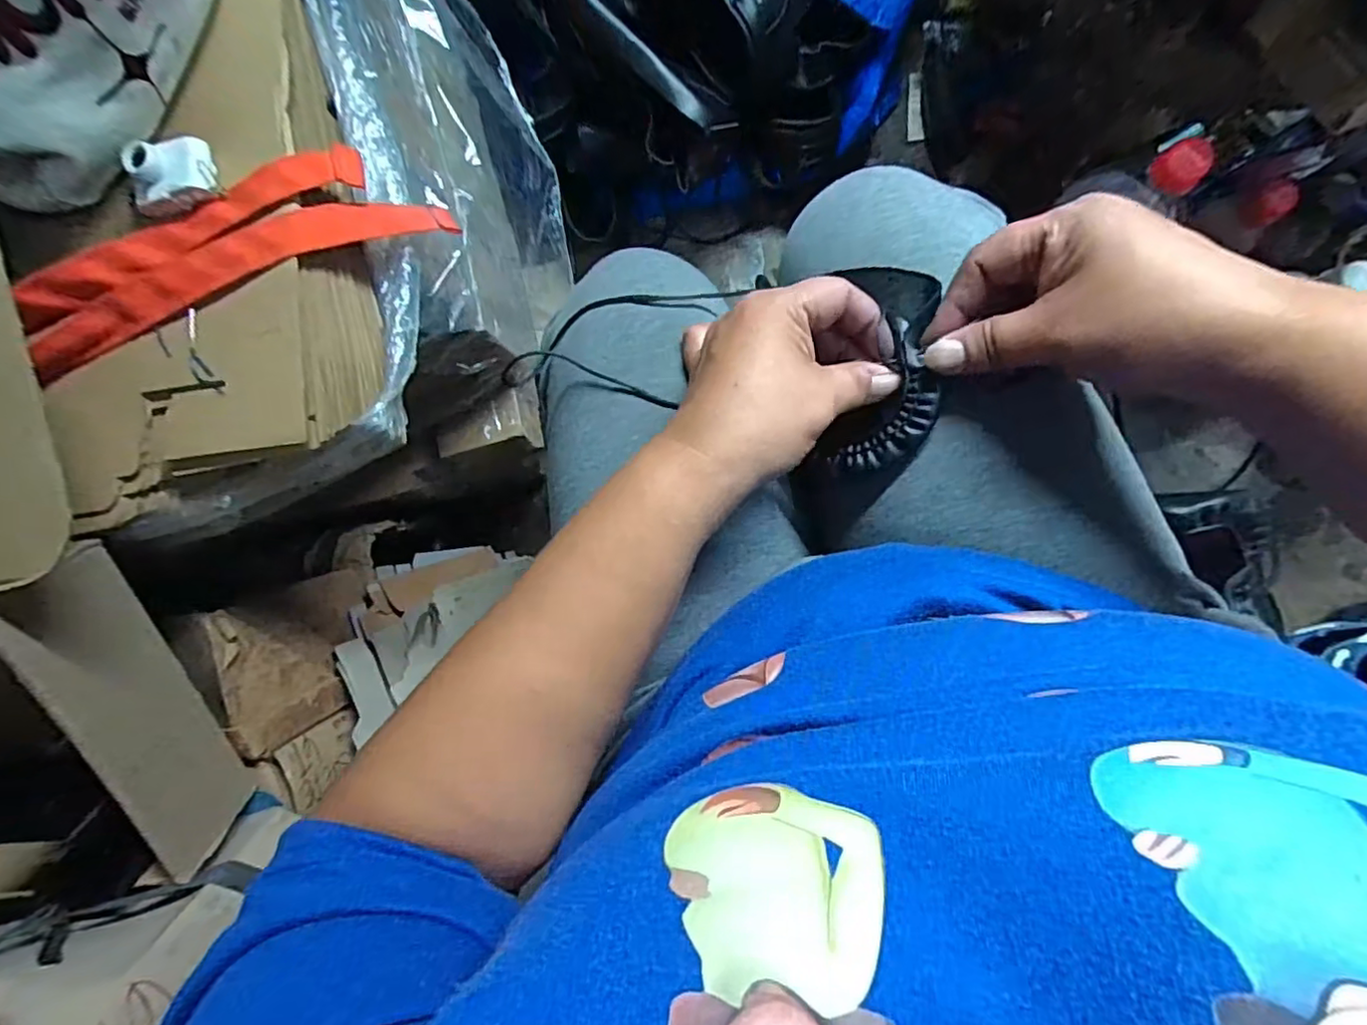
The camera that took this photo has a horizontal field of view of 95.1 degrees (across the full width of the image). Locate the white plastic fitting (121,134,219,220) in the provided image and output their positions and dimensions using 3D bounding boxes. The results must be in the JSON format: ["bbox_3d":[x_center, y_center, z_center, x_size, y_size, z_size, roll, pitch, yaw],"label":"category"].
[{"bbox_3d":[-0.274,-0.180,0.329,0.046,0.022,0.033,-17,87,9],"label":"white plastic fitting"}]

